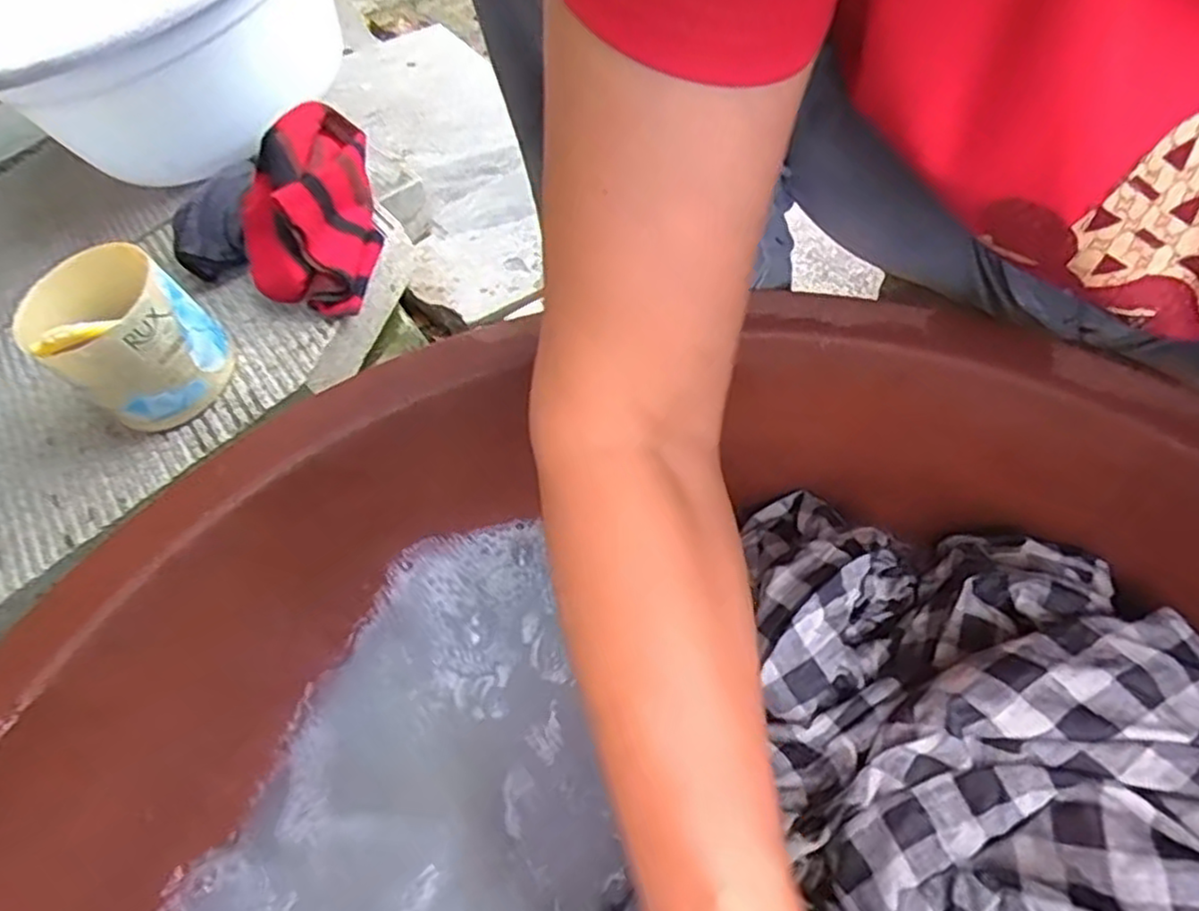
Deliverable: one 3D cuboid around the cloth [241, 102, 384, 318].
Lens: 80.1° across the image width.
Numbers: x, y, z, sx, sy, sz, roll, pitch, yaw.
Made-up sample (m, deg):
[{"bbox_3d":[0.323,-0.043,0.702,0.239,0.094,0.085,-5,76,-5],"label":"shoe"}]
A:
[{"bbox_3d":[-0.242,-0.205,0.593,0.108,0.107,0.188,-14,54,-6],"label":"cloth"}]

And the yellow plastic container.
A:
[{"bbox_3d":[-0.347,-0.087,0.526,0.105,0.090,0.109,-2,53,3],"label":"yellow plastic container"}]

